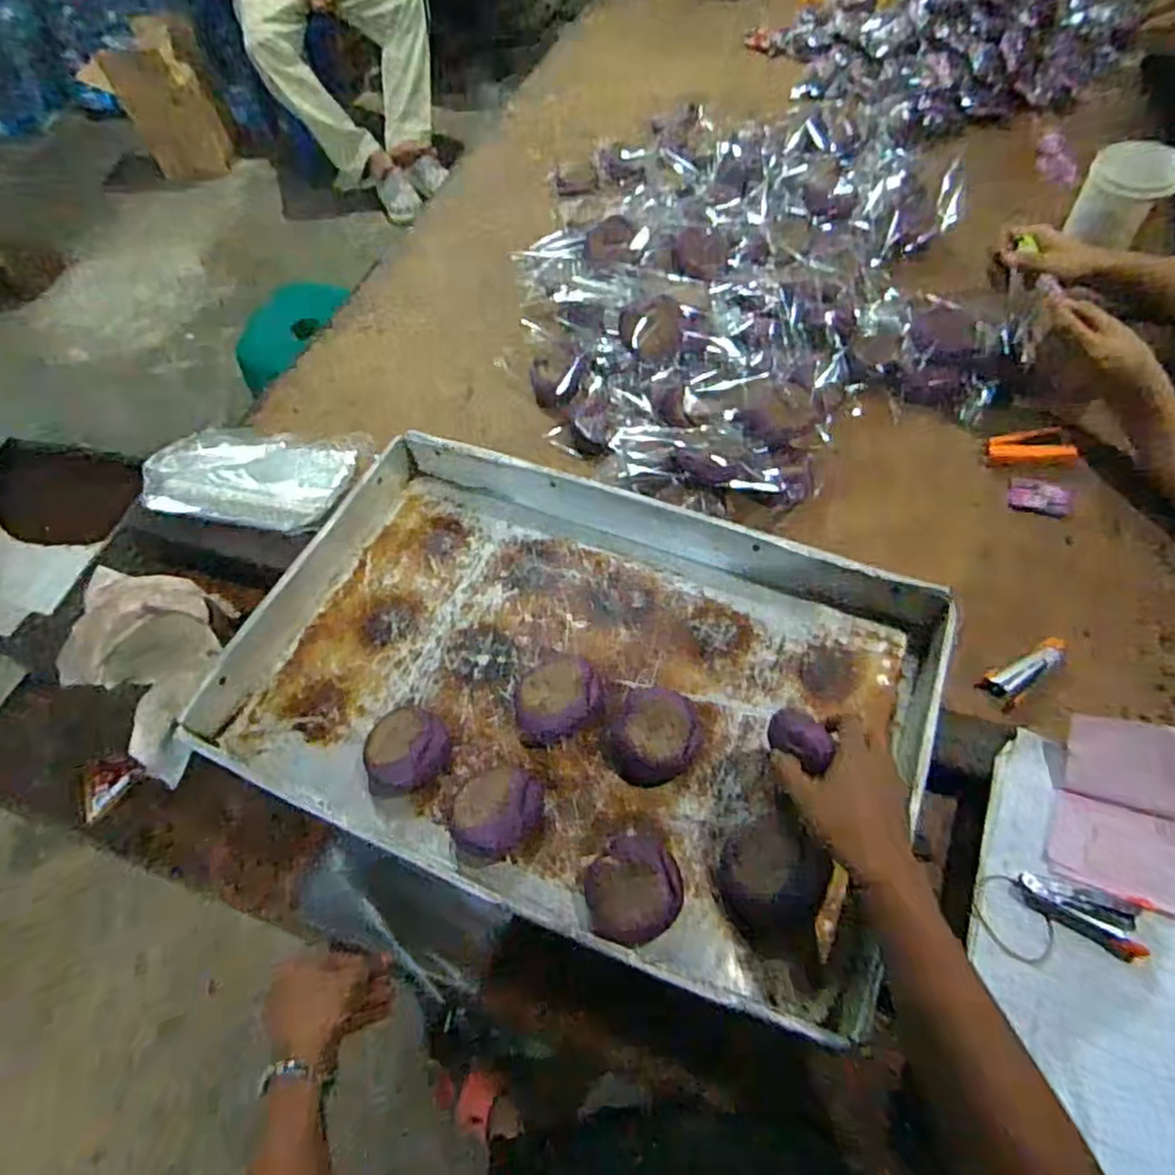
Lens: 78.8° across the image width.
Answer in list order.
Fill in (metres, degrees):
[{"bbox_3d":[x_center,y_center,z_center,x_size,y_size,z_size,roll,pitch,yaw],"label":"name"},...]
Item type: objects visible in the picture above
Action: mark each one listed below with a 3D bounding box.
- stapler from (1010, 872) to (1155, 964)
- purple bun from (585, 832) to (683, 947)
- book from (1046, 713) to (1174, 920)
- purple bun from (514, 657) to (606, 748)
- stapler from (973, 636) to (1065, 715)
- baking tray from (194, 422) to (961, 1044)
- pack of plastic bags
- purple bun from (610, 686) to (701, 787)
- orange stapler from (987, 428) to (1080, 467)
[{"bbox_3d":[0.399,0.262,0.575,0.097,0.017,0.049,14,61,12],"label":"stapler"},{"bbox_3d":[0.037,0.247,0.589,0.076,0.040,0.082,-2,59,3],"label":"purple bun"},{"bbox_3d":[0.489,0.194,0.596,0.171,0.023,0.155,15,84,14],"label":"book"},{"bbox_3d":[-0.030,0.108,0.691,0.092,0.036,0.078,-15,59,-6],"label":"purple bun"},{"bbox_3d":[0.448,0.086,0.737,0.100,0.033,0.042,-34,61,-17],"label":"stapler"},{"bbox_3d":[-0.018,0.080,0.686,0.641,0.065,0.407,18,62,14],"label":"baking tray"},{"bbox_3d":[-0.397,-0.143,0.876,0.258,0.042,0.152,6,59,7],"label":"pack of plastic bags"},{"bbox_3d":[0.063,0.137,0.664,0.076,0.032,0.087,32,66,20],"label":"purple bun"},{"bbox_3d":[0.545,-0.172,0.879,0.096,0.024,0.047,4,58,22],"label":"orange stapler"}]

